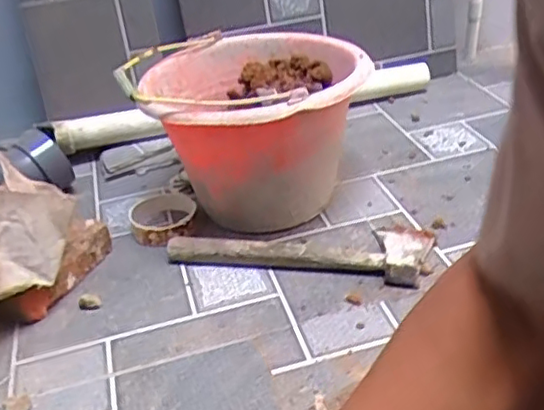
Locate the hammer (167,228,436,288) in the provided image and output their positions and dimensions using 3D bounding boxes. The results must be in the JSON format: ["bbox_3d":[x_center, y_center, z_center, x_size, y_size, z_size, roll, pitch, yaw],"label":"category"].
[{"bbox_3d":[0.035,0.046,0.782,0.307,0.027,0.102,4,34,16],"label":"hammer"}]

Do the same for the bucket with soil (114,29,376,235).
[{"bbox_3d":[-0.028,-0.109,0.872,0.287,0.194,0.296,-5,33,3],"label":"bucket with soil"}]

